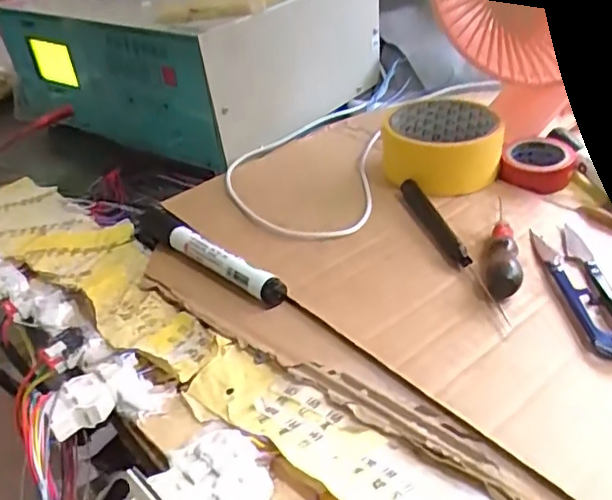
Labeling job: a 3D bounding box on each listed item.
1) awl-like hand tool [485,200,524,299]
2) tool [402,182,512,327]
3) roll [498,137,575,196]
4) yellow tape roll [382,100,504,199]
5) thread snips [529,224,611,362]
[{"bbox_3d":[0.118,-0.002,0.349,0.019,0.015,0.080,4,37,14],"label":"awl-like hand tool"},{"bbox_3d":[0.091,-0.006,0.370,0.015,0.010,0.145,-11,36,-6],"label":"tool"},{"bbox_3d":[0.172,-0.063,0.424,0.046,0.020,0.051,20,43,32],"label":"roll"},{"bbox_3d":[0.104,-0.081,0.444,0.084,0.038,0.089,-4,36,3],"label":"yellow tape roll"},{"bbox_3d":[0.156,0.017,0.328,0.029,0.012,0.118,-1,36,6],"label":"thread snips"}]

